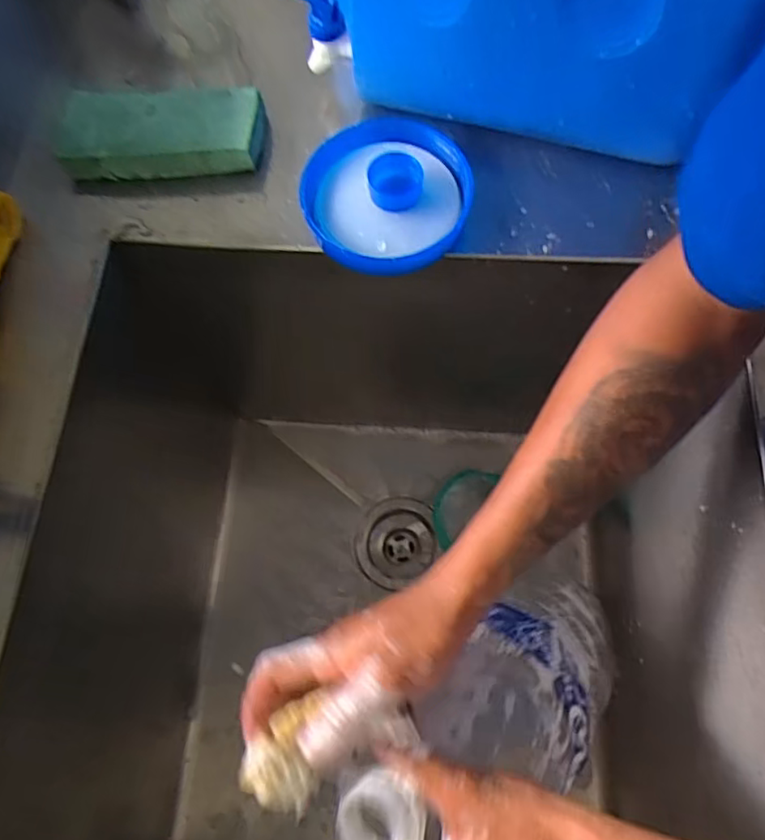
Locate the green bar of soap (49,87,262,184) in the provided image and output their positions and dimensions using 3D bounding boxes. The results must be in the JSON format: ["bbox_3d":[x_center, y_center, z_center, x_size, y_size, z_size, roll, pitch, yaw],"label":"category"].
[{"bbox_3d":[-0.169,-0.223,0.480,0.146,0.036,0.061,-4,69,0],"label":"green bar of soap"}]

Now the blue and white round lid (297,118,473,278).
[{"bbox_3d":[0.004,-0.167,0.457,0.120,0.035,0.119,0,69,1],"label":"blue and white round lid"}]

